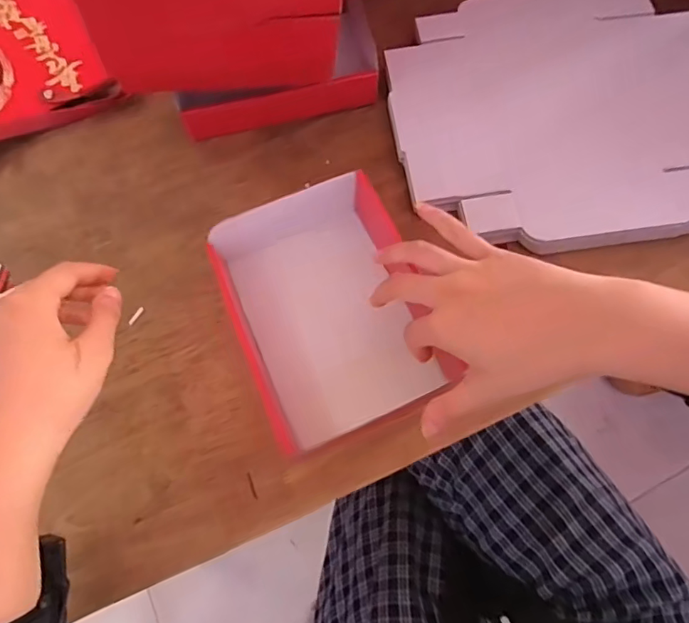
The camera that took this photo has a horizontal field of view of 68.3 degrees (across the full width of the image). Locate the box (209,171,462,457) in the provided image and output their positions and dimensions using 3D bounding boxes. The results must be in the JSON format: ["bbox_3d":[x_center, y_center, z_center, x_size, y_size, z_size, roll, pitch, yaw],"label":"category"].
[{"bbox_3d":[-0.012,-0.003,0.371,0.135,0.048,0.171,-21,69,-6],"label":"box"}]

